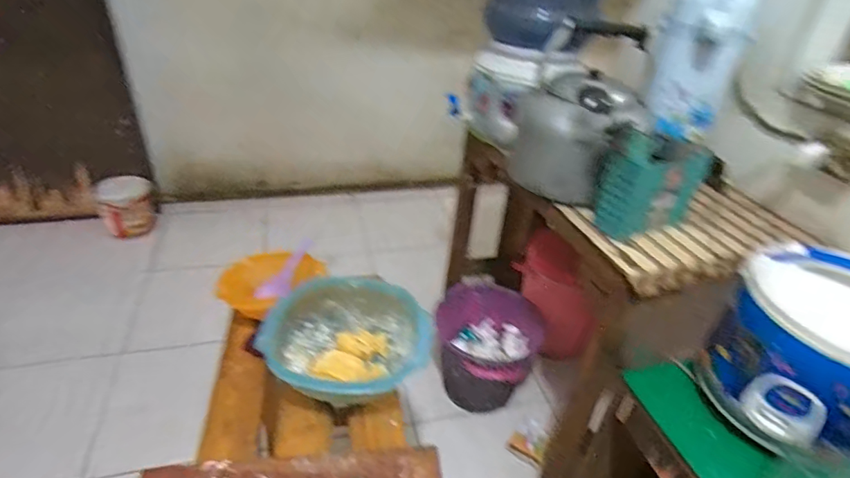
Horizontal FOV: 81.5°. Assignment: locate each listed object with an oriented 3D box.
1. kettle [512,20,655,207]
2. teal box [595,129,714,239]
[{"bbox_3d":[0.293,-0.224,0.917,0.208,0.288,0.209,26,39,28],"label":"kettle"},{"bbox_3d":[0.401,-0.102,0.874,0.164,0.175,0.095,-17,40,-28],"label":"teal box"}]

